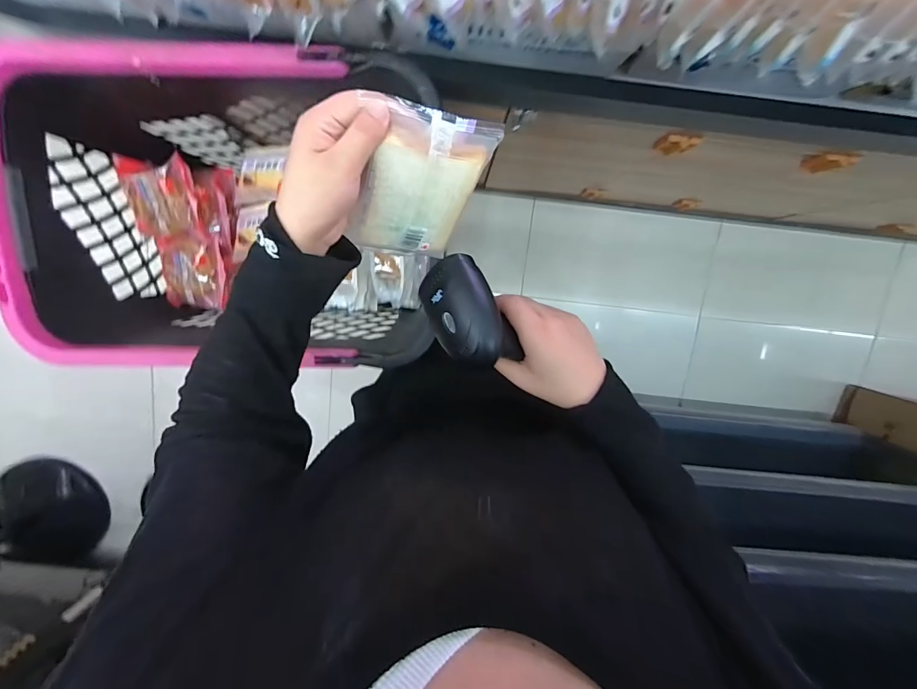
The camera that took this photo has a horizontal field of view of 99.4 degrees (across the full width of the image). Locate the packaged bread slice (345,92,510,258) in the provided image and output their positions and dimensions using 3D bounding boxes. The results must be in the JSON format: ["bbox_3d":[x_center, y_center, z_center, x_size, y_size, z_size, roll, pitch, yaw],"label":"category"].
[{"bbox_3d":[-0.031,-0.122,0.314,0.086,0.126,0.025,3,57,-27],"label":"packaged bread slice"}]

